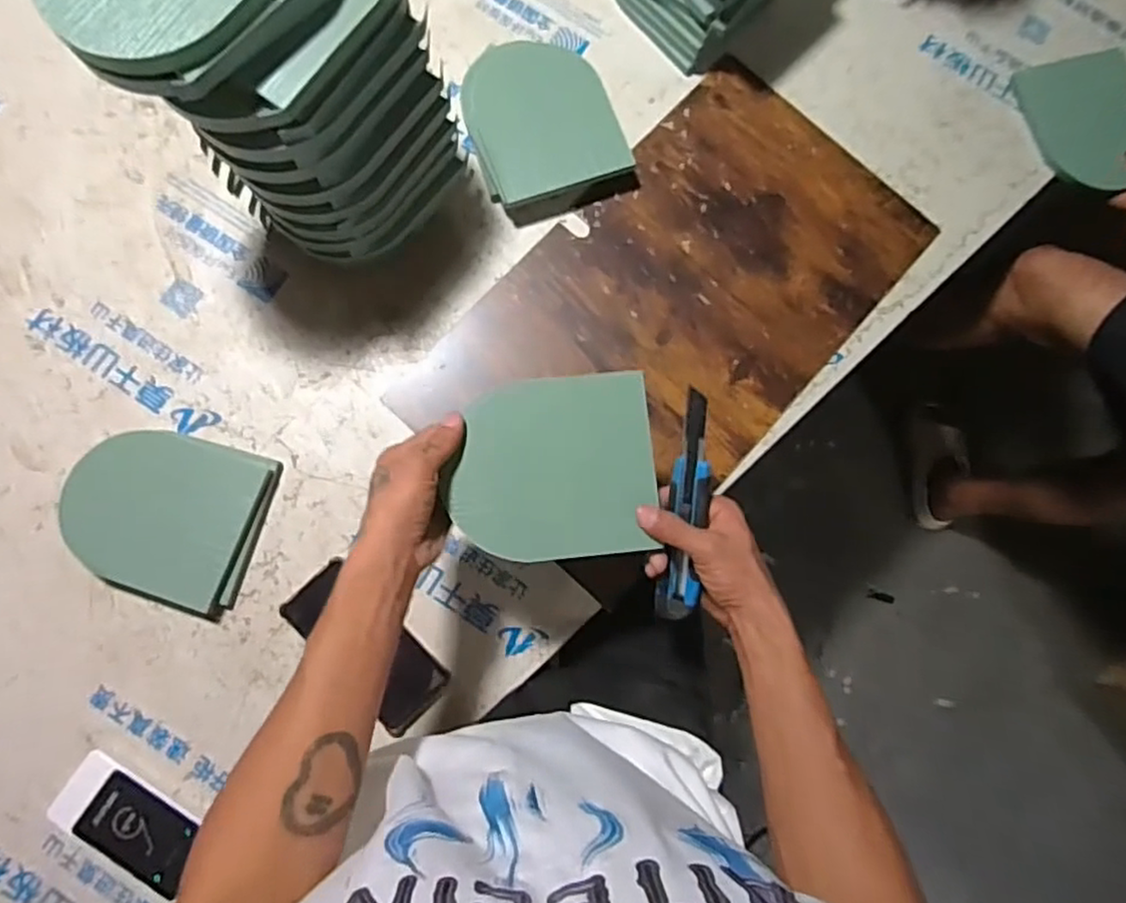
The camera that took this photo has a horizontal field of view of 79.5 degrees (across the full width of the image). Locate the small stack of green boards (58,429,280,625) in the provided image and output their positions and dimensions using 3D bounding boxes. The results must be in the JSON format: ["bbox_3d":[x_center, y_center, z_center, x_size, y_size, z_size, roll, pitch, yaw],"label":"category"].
[{"bbox_3d":[-0.392,0.062,0.665,0.180,0.026,0.158,17,81,-2],"label":"small stack of green boards"}]

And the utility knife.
[{"bbox_3d":[0.100,0.048,0.550,0.028,0.020,0.194,3,106,-5],"label":"utility knife"}]

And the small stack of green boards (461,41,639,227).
[{"bbox_3d":[-0.021,-0.365,0.746,0.164,0.042,0.192,-22,85,-7],"label":"small stack of green boards"}]

